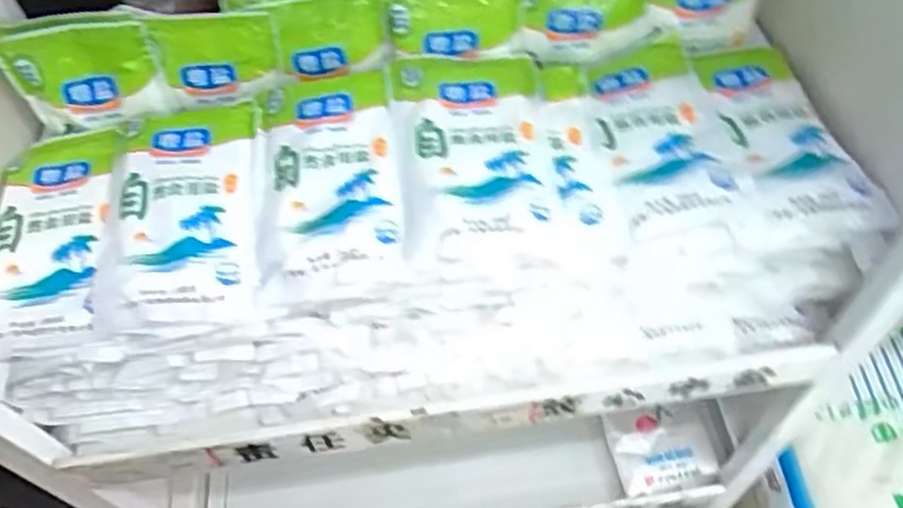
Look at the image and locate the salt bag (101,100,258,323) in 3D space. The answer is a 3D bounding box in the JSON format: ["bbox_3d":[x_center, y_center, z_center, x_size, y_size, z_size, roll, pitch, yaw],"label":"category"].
[{"bbox_3d":[-0.183,-0.032,0.487,0.098,0.024,0.170,-8,56,-1],"label":"salt bag"}]

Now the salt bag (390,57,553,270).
[{"bbox_3d":[0.011,-0.079,0.493,0.105,0.032,0.192,-3,56,2],"label":"salt bag"}]

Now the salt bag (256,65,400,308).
[{"bbox_3d":[-0.086,-0.057,0.488,0.096,0.024,0.170,-9,56,-2],"label":"salt bag"}]

